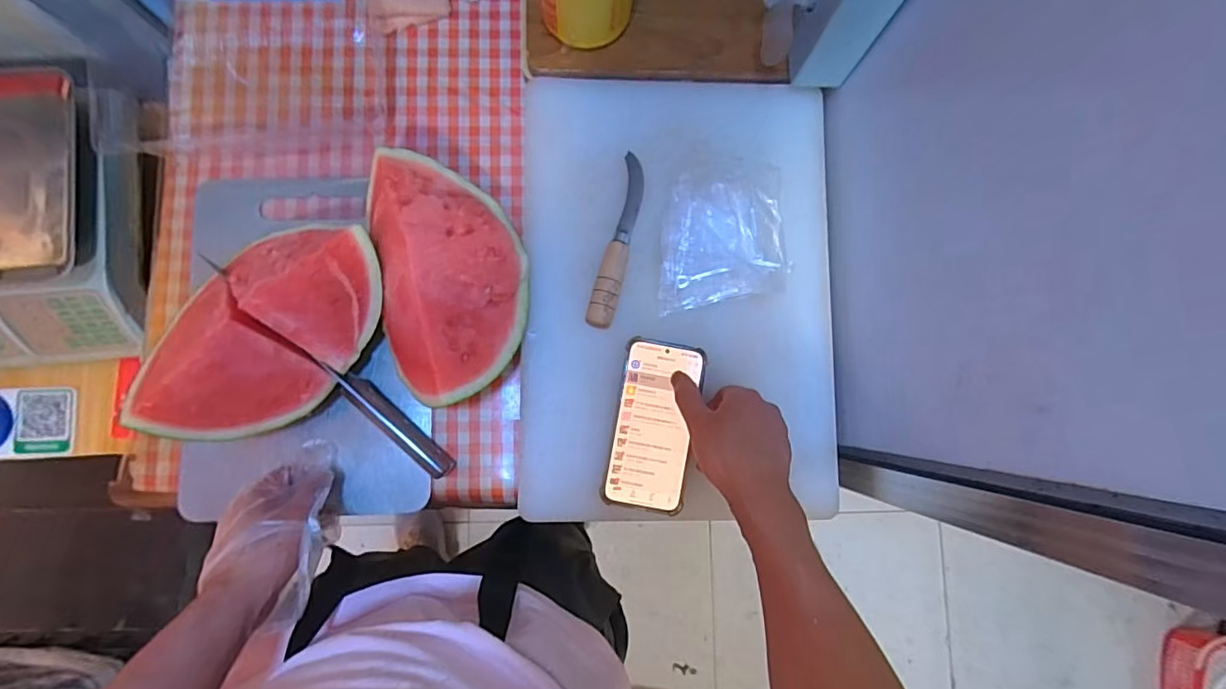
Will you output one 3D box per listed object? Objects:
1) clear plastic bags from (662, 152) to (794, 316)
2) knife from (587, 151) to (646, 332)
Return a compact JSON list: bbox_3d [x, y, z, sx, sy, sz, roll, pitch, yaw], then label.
[{"bbox_3d":[0.106,-0.107,0.519,0.118,0.018,0.140,-2,94,6],"label":"clear plastic bags"},{"bbox_3d":[0.006,-0.102,0.516,0.026,0.019,0.177,14,84,-1],"label":"knife"}]

